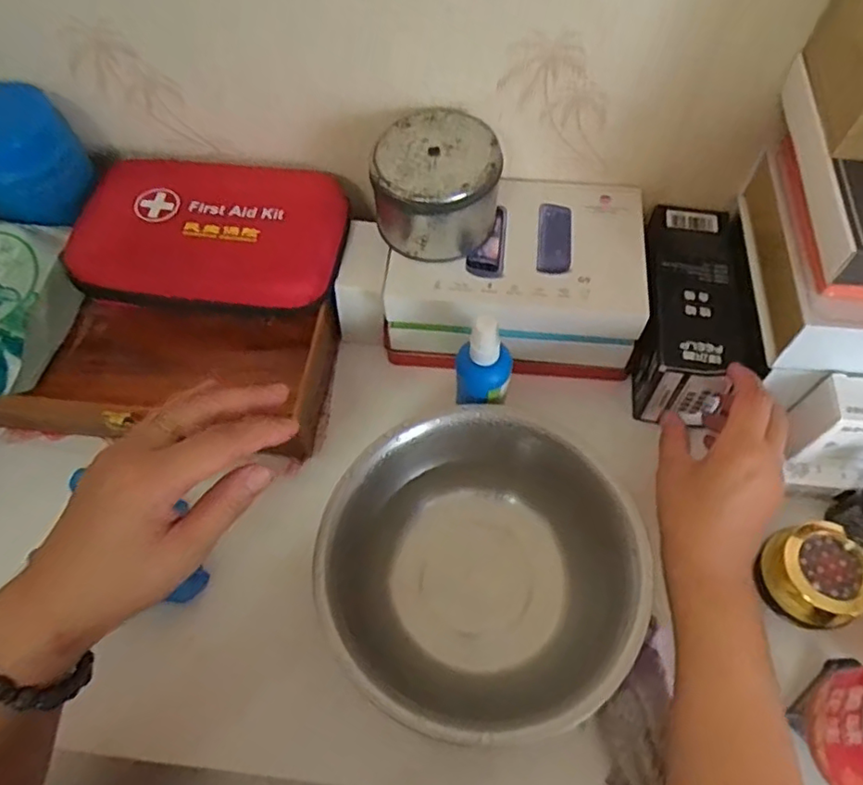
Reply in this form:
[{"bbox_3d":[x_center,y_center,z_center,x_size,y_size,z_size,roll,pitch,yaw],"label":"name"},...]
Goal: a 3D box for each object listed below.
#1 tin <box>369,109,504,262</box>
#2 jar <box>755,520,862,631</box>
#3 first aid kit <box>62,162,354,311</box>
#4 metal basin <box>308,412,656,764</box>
[{"bbox_3d":[0.003,-0.152,0.454,0.089,0.069,0.084,-1,61,2],"label":"tin"},{"bbox_3d":[0.260,0.122,0.406,0.058,0.050,0.061,-1,61,2],"label":"jar"},{"bbox_3d":[-0.174,-0.126,0.494,0.202,0.055,0.114,7,85,0],"label":"first aid kit"},{"bbox_3d":[0.031,0.122,0.416,0.197,0.083,0.197,-1,61,2],"label":"metal basin"}]

